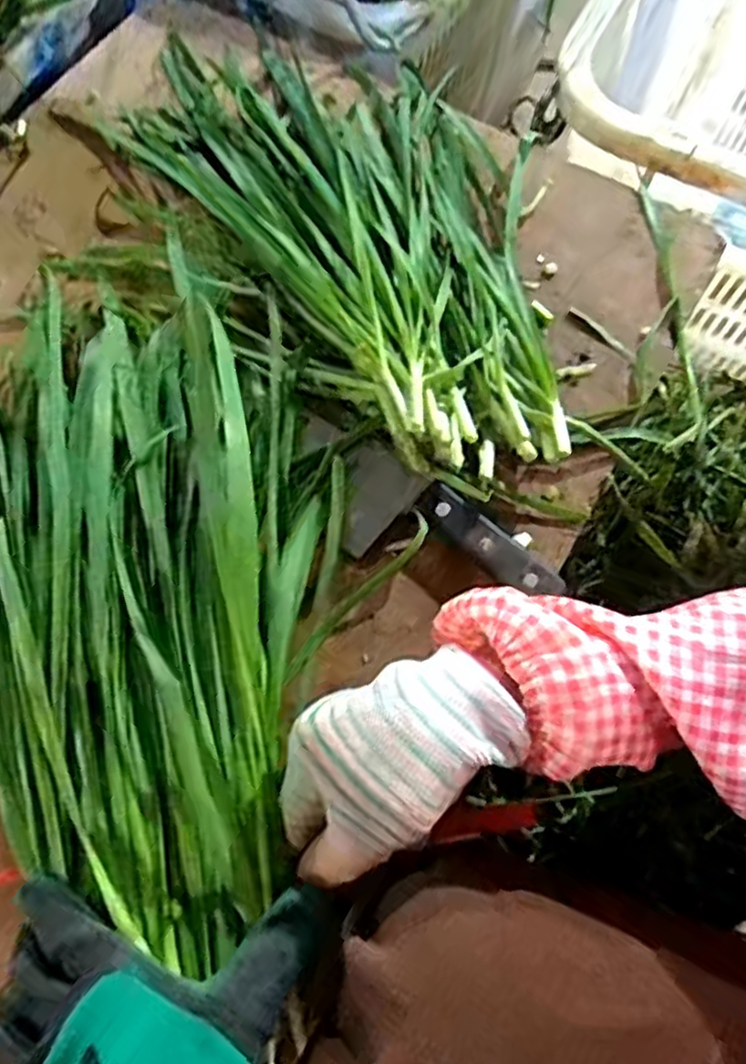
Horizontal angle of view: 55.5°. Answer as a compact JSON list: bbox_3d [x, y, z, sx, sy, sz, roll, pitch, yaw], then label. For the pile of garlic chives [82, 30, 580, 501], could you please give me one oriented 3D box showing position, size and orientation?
[{"bbox_3d":[-0.006,-0.222,0.476,0.224,0.045,0.426,-31,72,-9],"label":"pile of garlic chives"}]

